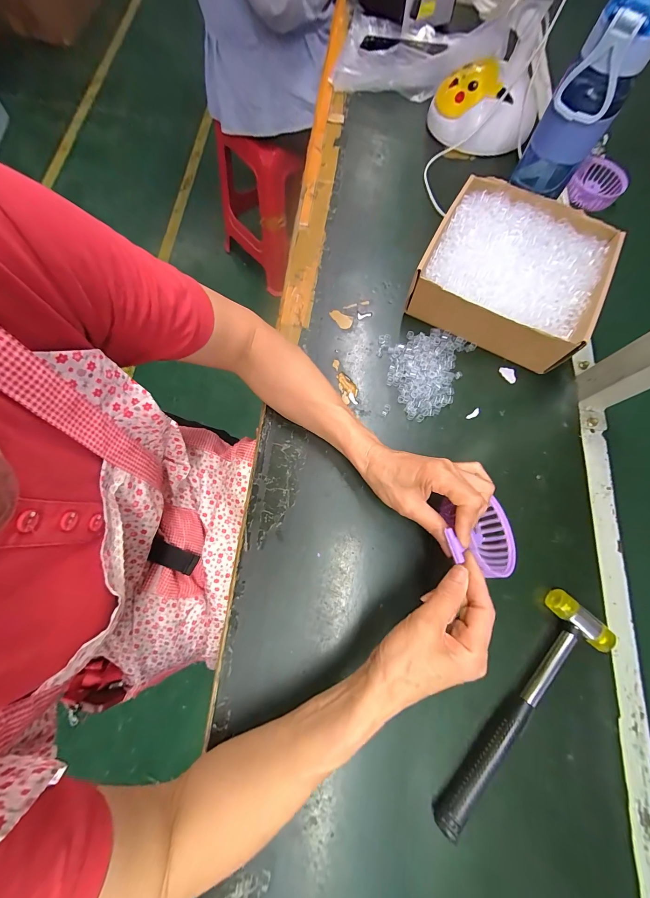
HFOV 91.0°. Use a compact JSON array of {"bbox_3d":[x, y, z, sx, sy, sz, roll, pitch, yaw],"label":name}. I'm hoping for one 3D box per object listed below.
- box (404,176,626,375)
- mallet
[{"bbox_3d":[0.248,-0.236,0.431,0.214,0.069,0.208,26,74,6],"label":"box"},{"bbox_3d":[0.190,0.254,0.308,0.061,0.025,0.239,41,76,10],"label":"mallet"}]

